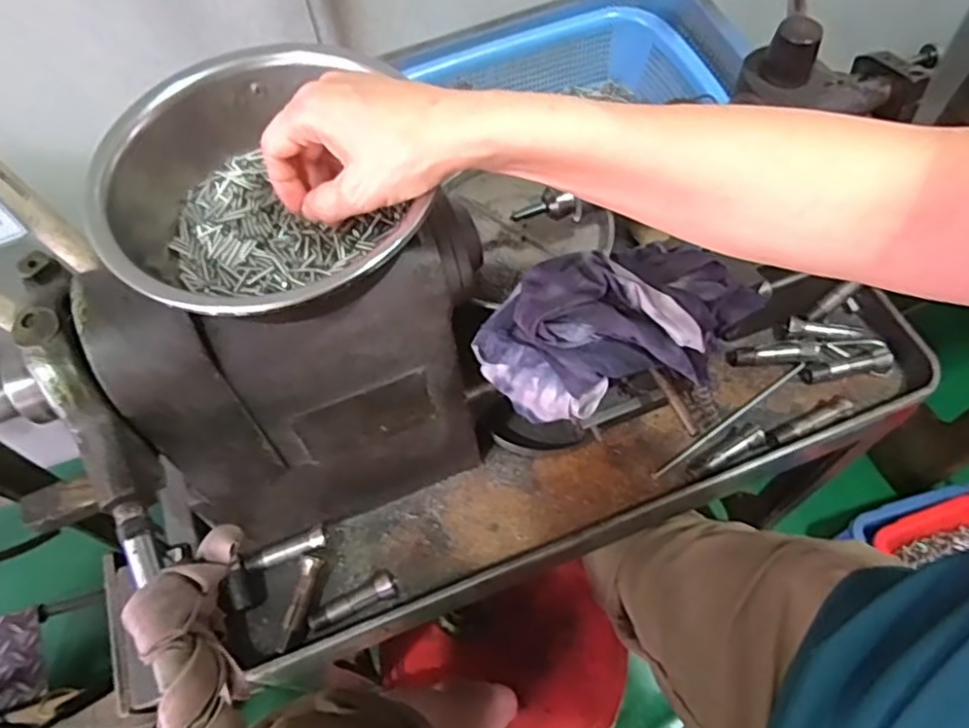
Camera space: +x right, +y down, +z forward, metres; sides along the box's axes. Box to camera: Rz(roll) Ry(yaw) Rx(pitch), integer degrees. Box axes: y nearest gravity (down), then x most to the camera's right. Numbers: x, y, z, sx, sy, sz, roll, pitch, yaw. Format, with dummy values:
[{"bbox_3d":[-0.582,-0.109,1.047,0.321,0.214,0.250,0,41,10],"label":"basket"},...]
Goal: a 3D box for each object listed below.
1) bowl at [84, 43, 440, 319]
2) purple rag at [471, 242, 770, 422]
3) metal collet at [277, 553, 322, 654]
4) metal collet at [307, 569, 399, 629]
[{"bbox_3d":[-0.121,-0.091,0.360,0.146,0.062,0.172,-17,63,-5],"label":"bowl"},{"bbox_3d":[0.079,-0.024,0.431,0.163,0.059,0.093,-17,63,-5],"label":"purple rag"},{"bbox_3d":[-0.155,0.202,0.557,0.021,0.024,0.078,13,76,10],"label":"metal collet"},{"bbox_3d":[-0.111,0.200,0.563,0.077,0.024,0.022,-21,63,-8],"label":"metal collet"}]

